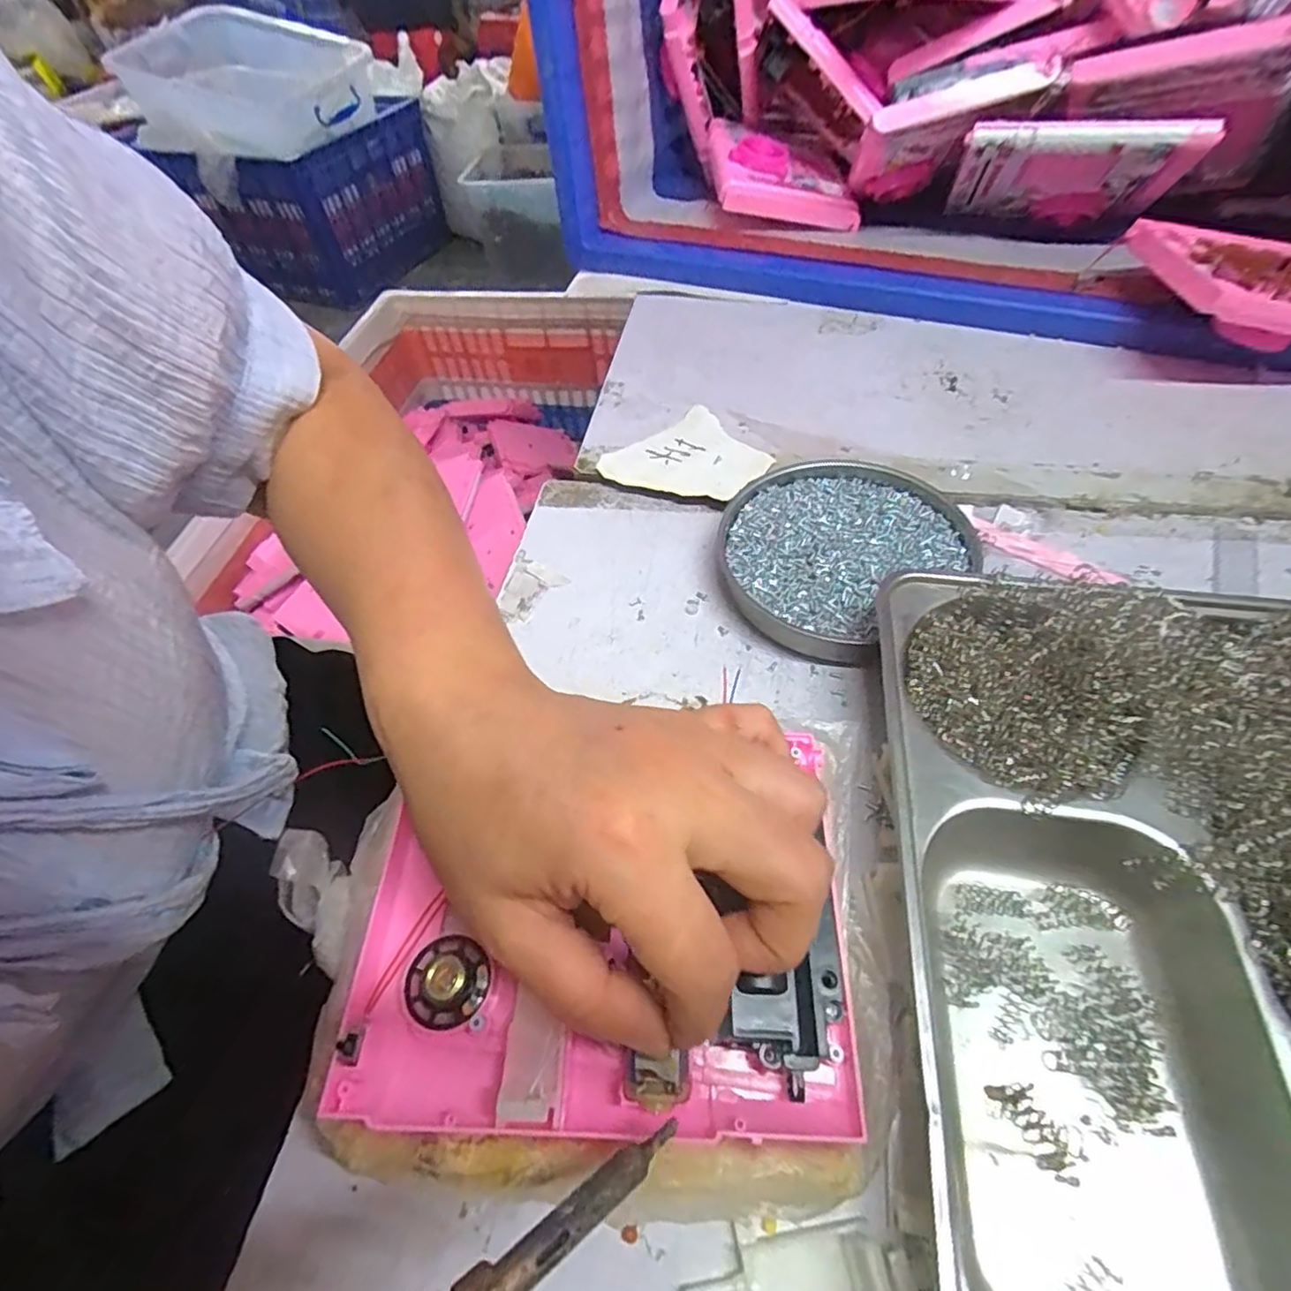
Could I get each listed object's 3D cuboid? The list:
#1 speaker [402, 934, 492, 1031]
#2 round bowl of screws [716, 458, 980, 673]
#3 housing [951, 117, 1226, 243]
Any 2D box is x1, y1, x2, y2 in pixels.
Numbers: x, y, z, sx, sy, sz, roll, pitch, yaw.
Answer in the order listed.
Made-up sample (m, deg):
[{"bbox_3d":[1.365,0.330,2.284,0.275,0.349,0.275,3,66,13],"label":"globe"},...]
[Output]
[{"bbox_3d":[-0.068,0.111,0.211,0.028,0.012,0.027,-2,53,3],"label":"speaker"},{"bbox_3d":[0.108,-0.057,0.358,0.129,0.020,0.122,-2,53,3],"label":"round bowl of screws"},{"bbox_3d":[0.337,-0.375,0.512,0.159,0.121,0.018,16,98,16],"label":"housing"}]

